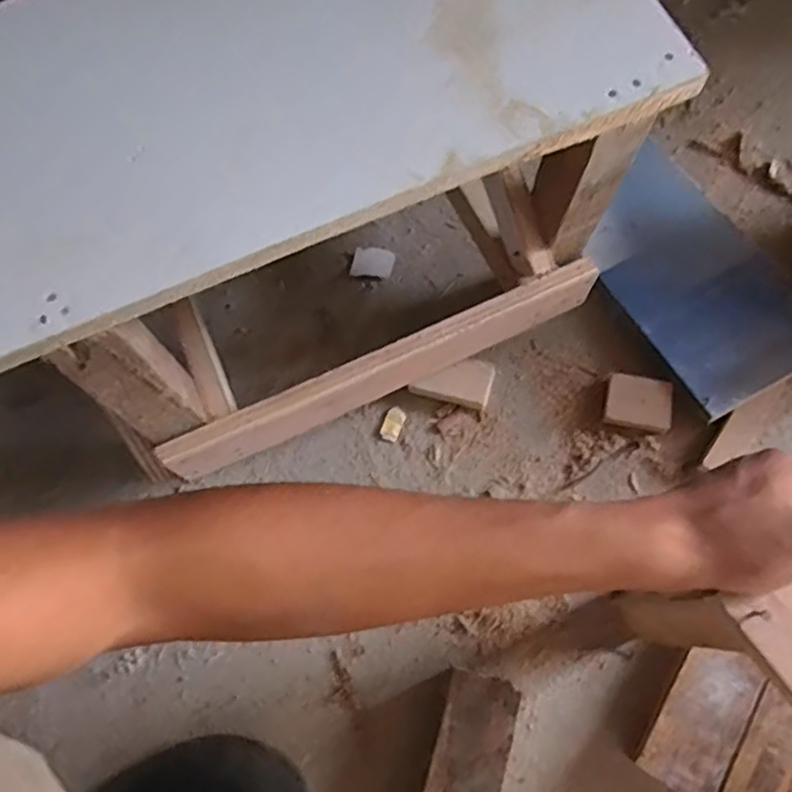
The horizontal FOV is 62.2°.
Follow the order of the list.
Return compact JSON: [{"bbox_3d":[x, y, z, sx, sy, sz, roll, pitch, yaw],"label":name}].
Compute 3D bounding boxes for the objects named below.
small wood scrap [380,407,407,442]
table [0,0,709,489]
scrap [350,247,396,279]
[{"bbox_3d":[-0.002,0.025,0.587,0.017,0.004,0.032,20,72,10],"label":"small wood scrap"},{"bbox_3d":[-0.059,-0.157,0.478,0.422,0.232,0.260,-25,71,-7],"label":"table"},{"bbox_3d":[-0.022,-0.130,0.644,0.041,0.006,0.031,5,70,4],"label":"scrap"}]

